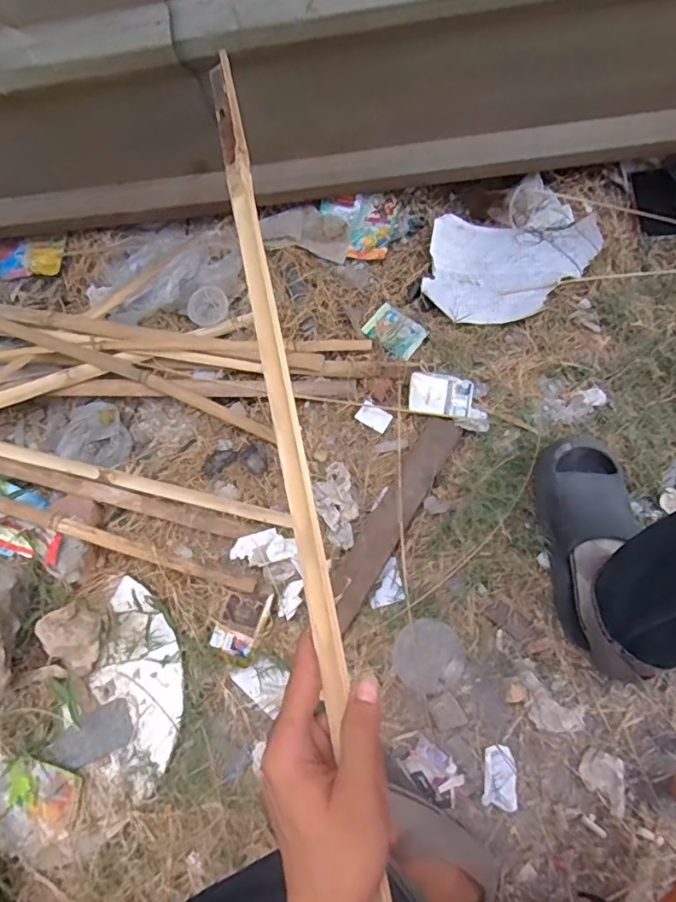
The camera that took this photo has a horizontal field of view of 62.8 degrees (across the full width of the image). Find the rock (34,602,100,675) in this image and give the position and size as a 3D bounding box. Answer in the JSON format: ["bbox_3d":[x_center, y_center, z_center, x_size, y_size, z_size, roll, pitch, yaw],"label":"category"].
[{"bbox_3d":[-0.374,0.267,0.785,0.074,0.040,0.096,-25,69,-1],"label":"rock"}]

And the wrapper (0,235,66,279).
[{"bbox_3d":[-0.585,-0.362,1.037,0.149,0.017,0.083,-2,71,7],"label":"wrapper"}]

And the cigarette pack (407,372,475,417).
[{"bbox_3d":[0.160,-0.087,0.859,0.097,0.017,0.064,9,73,4],"label":"cigarette pack"}]

